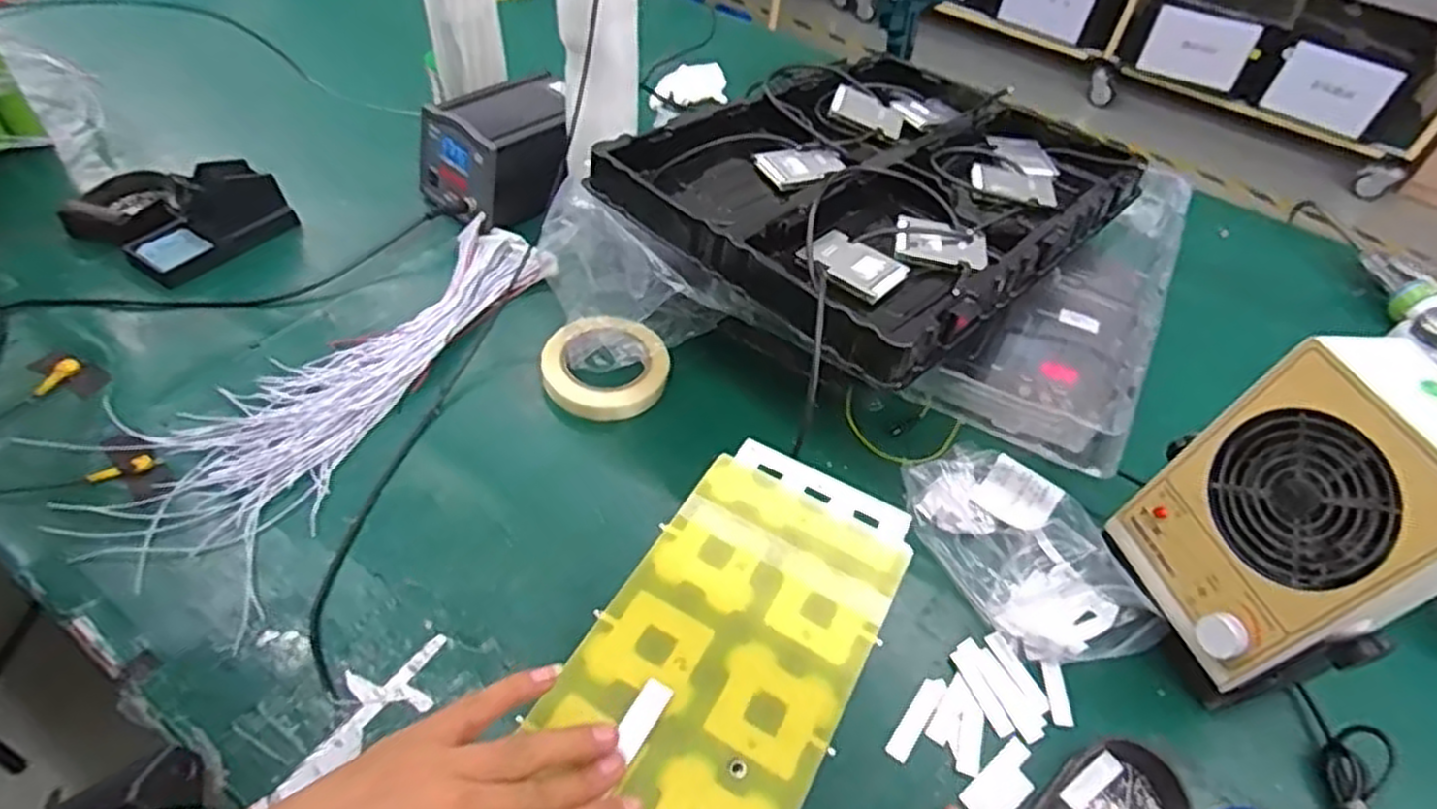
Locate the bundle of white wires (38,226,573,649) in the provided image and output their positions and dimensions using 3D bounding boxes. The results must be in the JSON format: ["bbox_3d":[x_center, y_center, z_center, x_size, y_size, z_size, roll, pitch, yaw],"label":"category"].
[{"bbox_3d":[-0.344,-0.035,0.705,0.191,0.022,0.462,19,50,10],"label":"bundle of white wires"}]

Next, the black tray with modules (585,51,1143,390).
[{"bbox_3d":[0.170,-0.226,0.755,0.476,0.056,0.349,-35,61,-30],"label":"black tray with modules"}]

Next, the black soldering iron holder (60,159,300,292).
[{"bbox_3d":[-0.589,-0.217,0.824,0.187,0.068,0.149,24,51,14],"label":"black soldering iron holder"}]

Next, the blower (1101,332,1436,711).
[{"bbox_3d":[0.401,0.092,0.537,0.124,0.247,0.149,-5,50,-11],"label":"blower"}]

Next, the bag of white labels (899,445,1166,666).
[{"bbox_3d":[0.250,0.114,0.634,0.121,0.049,0.217,-18,53,-20],"label":"bag of white labels"}]

